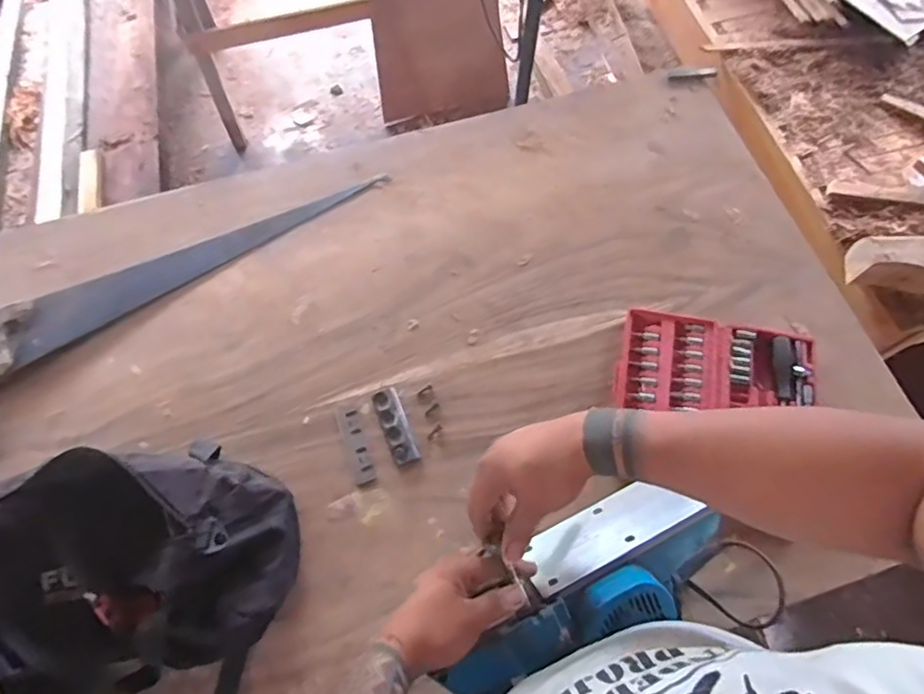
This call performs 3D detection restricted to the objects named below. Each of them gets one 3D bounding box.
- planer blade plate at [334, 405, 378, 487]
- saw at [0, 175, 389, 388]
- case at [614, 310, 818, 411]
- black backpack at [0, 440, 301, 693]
[{"bbox_3d":[-0.140,0.129,0.772,0.028,0.004,0.108,-19,69,-7],"label":"planer blade plate"},{"bbox_3d":[-0.442,-0.106,0.836,0.689,0.031,0.103,-33,71,-12],"label":"saw"},{"bbox_3d":[0.342,0.021,0.802,0.261,0.033,0.158,4,68,2],"label":"case"},{"bbox_3d":[-0.330,0.310,0.625,0.323,0.127,0.418,-23,70,-9],"label":"black backpack"}]

